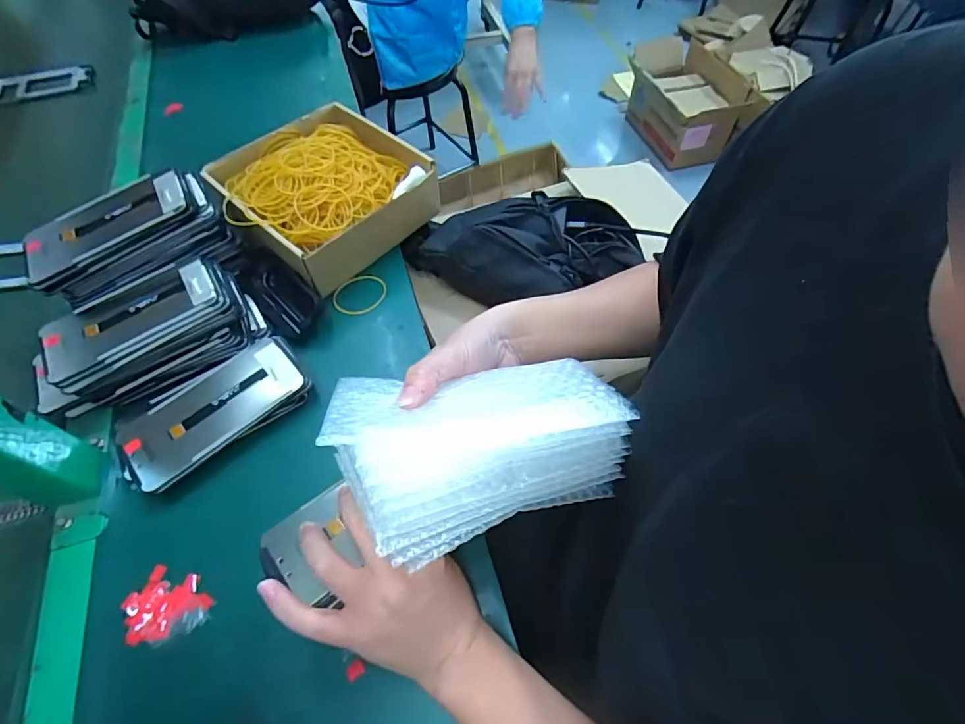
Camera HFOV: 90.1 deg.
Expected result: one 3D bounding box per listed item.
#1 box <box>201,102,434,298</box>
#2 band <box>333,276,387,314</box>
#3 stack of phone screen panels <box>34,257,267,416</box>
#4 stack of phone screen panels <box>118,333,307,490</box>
[{"bbox_3d":[-0.177,-0.195,0.560,0.198,0.083,0.212,36,65,21],"label":"box"},{"bbox_3d":[-0.135,-0.076,0.532,0.061,0.004,0.050,-35,64,-20],"label":"band"},{"bbox_3d":[-0.326,-0.024,0.470,0.197,0.066,0.101,-27,61,-16],"label":"stack of phone screen panels"},{"bbox_3d":[-0.248,0.043,0.450,0.161,0.030,0.094,-33,63,-19],"label":"stack of phone screen panels"}]

